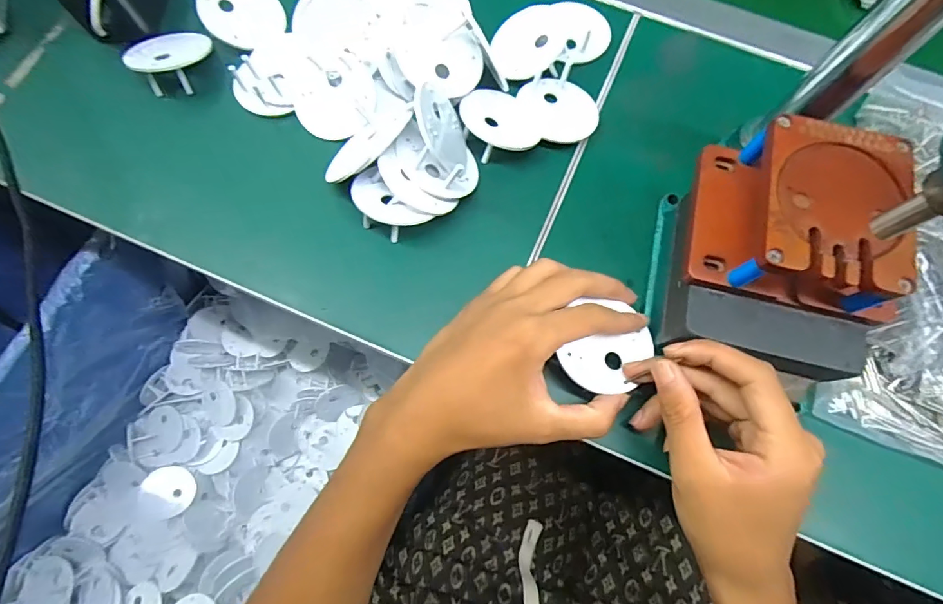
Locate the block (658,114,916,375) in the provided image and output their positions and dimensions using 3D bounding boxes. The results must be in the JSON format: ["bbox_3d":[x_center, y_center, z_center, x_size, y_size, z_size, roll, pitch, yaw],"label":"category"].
[{"bbox_3d":[0.176,-0.026,0.262,0.113,0.083,0.118,10,73,2],"label":"block"}]

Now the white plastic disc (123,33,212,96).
[{"bbox_3d":[-0.239,-0.190,0.374,0.056,0.024,0.056,4,57,-6],"label":"white plastic disc"}]

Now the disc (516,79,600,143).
[{"bbox_3d":[0.066,-0.146,0.358,0.060,0.004,0.055,2,71,-7],"label":"disc"}]

